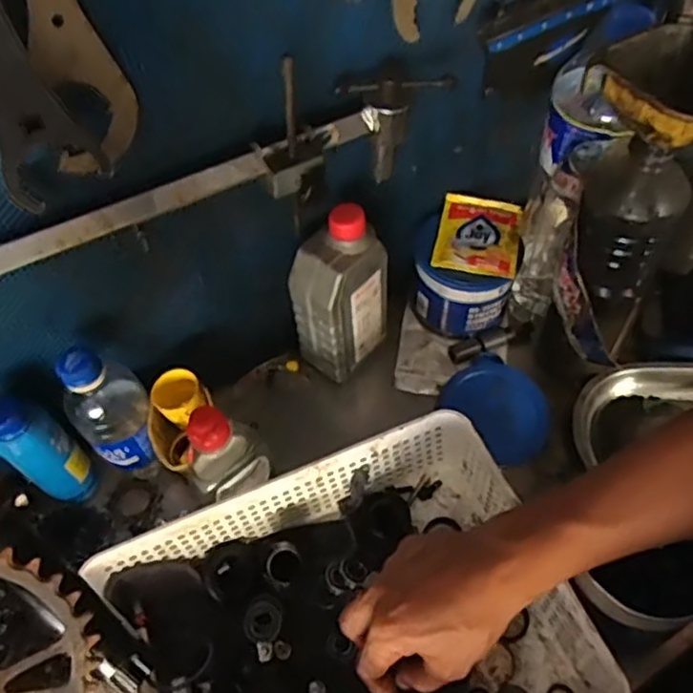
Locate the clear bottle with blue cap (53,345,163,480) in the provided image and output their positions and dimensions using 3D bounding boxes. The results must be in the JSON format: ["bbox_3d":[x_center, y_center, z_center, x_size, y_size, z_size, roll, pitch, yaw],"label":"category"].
[{"bbox_3d":[-0.194,0.053,0.545,0.053,0.146,0.057,0,55,6],"label":"clear bottle with blue cap"}]

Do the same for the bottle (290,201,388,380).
[{"bbox_3d":[-0.006,-0.050,0.598,0.058,0.167,0.076,32,63,25],"label":"bottle"}]

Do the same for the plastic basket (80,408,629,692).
[{"bbox_3d":[-0.011,0.214,0.475,0.328,0.091,0.252,-19,55,-7],"label":"plastic basket"}]

